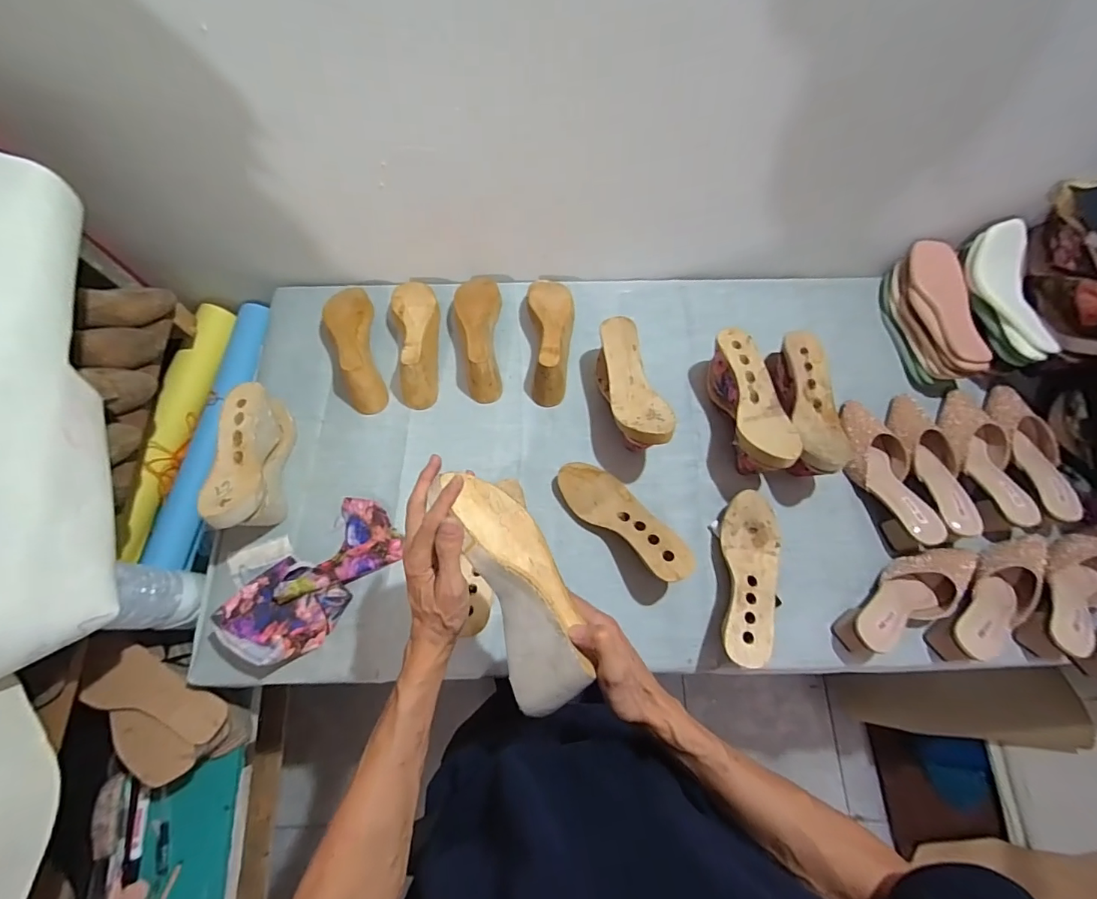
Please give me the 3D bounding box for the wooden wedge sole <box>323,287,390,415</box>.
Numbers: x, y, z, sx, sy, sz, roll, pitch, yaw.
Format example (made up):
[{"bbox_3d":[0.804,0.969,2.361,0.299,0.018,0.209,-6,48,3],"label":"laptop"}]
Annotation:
[{"bbox_3d":[-0.340,-0.188,0.835,0.086,0.079,0.249,-19,71,-7],"label":"wooden wedge sole"}]

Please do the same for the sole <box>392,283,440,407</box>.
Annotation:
[{"bbox_3d":[-0.229,-0.198,0.831,0.080,0.081,0.244,-8,70,-3],"label":"sole"}]

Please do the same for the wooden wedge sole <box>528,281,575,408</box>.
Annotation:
[{"bbox_3d":[0.003,-0.201,0.839,0.080,0.083,0.240,0,69,0],"label":"wooden wedge sole"}]

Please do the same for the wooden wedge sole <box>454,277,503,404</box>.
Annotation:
[{"bbox_3d":[-0.122,-0.203,0.839,0.081,0.082,0.234,-5,70,-2],"label":"wooden wedge sole"}]

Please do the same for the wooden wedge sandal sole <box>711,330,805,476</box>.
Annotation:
[{"bbox_3d":[0.318,-0.068,0.757,0.084,0.134,0.239,-4,69,-1],"label":"wooden wedge sandal sole"}]

